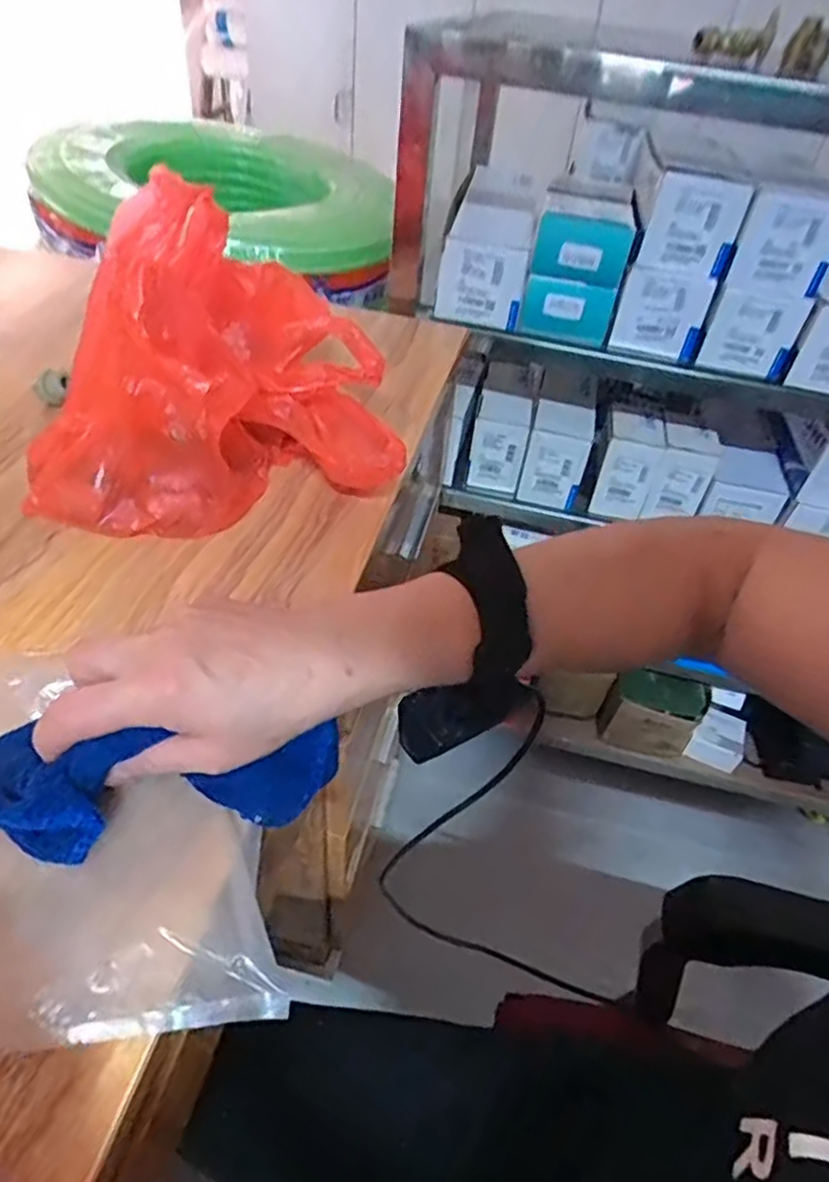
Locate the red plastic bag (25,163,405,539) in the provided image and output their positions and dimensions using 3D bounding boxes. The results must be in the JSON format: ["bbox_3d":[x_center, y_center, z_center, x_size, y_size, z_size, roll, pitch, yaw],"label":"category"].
[{"bbox_3d":[-0.129,-0.152,0.421,0.216,0.179,0.179,-8,45,-13],"label":"red plastic bag"}]

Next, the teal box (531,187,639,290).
[{"bbox_3d":[0.174,-0.364,0.695,0.089,0.055,0.116,12,44,4],"label":"teal box"}]

